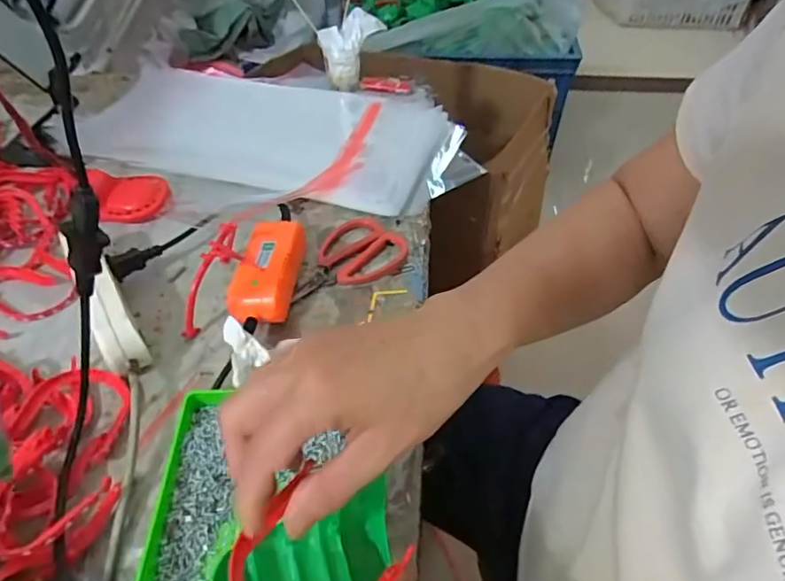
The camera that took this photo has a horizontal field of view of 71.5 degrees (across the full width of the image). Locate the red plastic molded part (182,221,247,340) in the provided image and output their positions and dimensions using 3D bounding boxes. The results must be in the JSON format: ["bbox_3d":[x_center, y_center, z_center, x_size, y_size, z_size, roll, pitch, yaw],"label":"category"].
[{"bbox_3d":[-0.174,-0.011,0.508,0.029,0.042,0.116,23,85,22],"label":"red plastic molded part"}]

